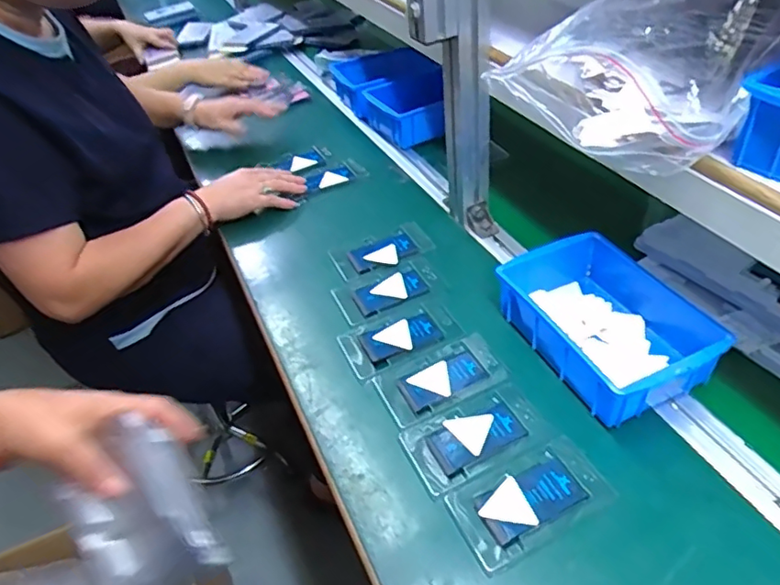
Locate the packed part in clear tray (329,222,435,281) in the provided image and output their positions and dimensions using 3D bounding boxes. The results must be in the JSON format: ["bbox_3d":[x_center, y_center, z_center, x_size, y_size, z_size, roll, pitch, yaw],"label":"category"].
[{"bbox_3d":[-0.012,-0.056,0.761,0.128,0.006,0.071,-21,44,-15],"label":"packed part in clear tray"}]

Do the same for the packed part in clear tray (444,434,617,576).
[{"bbox_3d":[0.119,0.175,0.489,0.128,0.007,0.073,-22,44,-16],"label":"packed part in clear tray"}]

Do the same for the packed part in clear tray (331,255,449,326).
[{"bbox_3d":[-0.001,-0.004,0.703,0.128,0.008,0.073,-22,44,-17],"label":"packed part in clear tray"}]

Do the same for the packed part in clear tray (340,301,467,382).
[{"bbox_3d":[0.012,0.053,0.645,0.126,0.011,0.074,-22,44,-16],"label":"packed part in clear tray"}]

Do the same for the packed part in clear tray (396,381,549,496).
[{"bbox_3d":[0.077,0.131,0.544,0.127,0.005,0.072,-24,44,-18],"label":"packed part in clear tray"}]

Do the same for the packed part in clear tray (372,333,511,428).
[{"bbox_3d":[0.055,0.090,0.601,0.128,0.009,0.073,-21,43,-15],"label":"packed part in clear tray"}]

